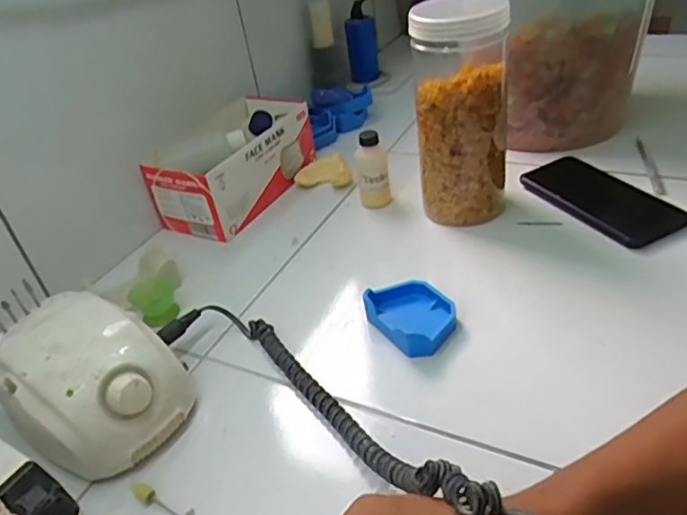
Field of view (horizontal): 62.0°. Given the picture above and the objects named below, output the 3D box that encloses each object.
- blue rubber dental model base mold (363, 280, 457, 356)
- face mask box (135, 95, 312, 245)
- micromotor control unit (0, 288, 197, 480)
[{"bbox_3d":[0.059,0.050,0.490,0.063,0.027,0.080,-32,40,-28],"label":"blue rubber dental model base mold"},{"bbox_3d":[-0.127,-0.122,0.701,0.107,0.080,0.211,13,41,27],"label":"face mask box"},{"bbox_3d":[-0.196,0.093,0.434,0.137,0.069,0.108,17,43,30],"label":"micromotor control unit"}]

